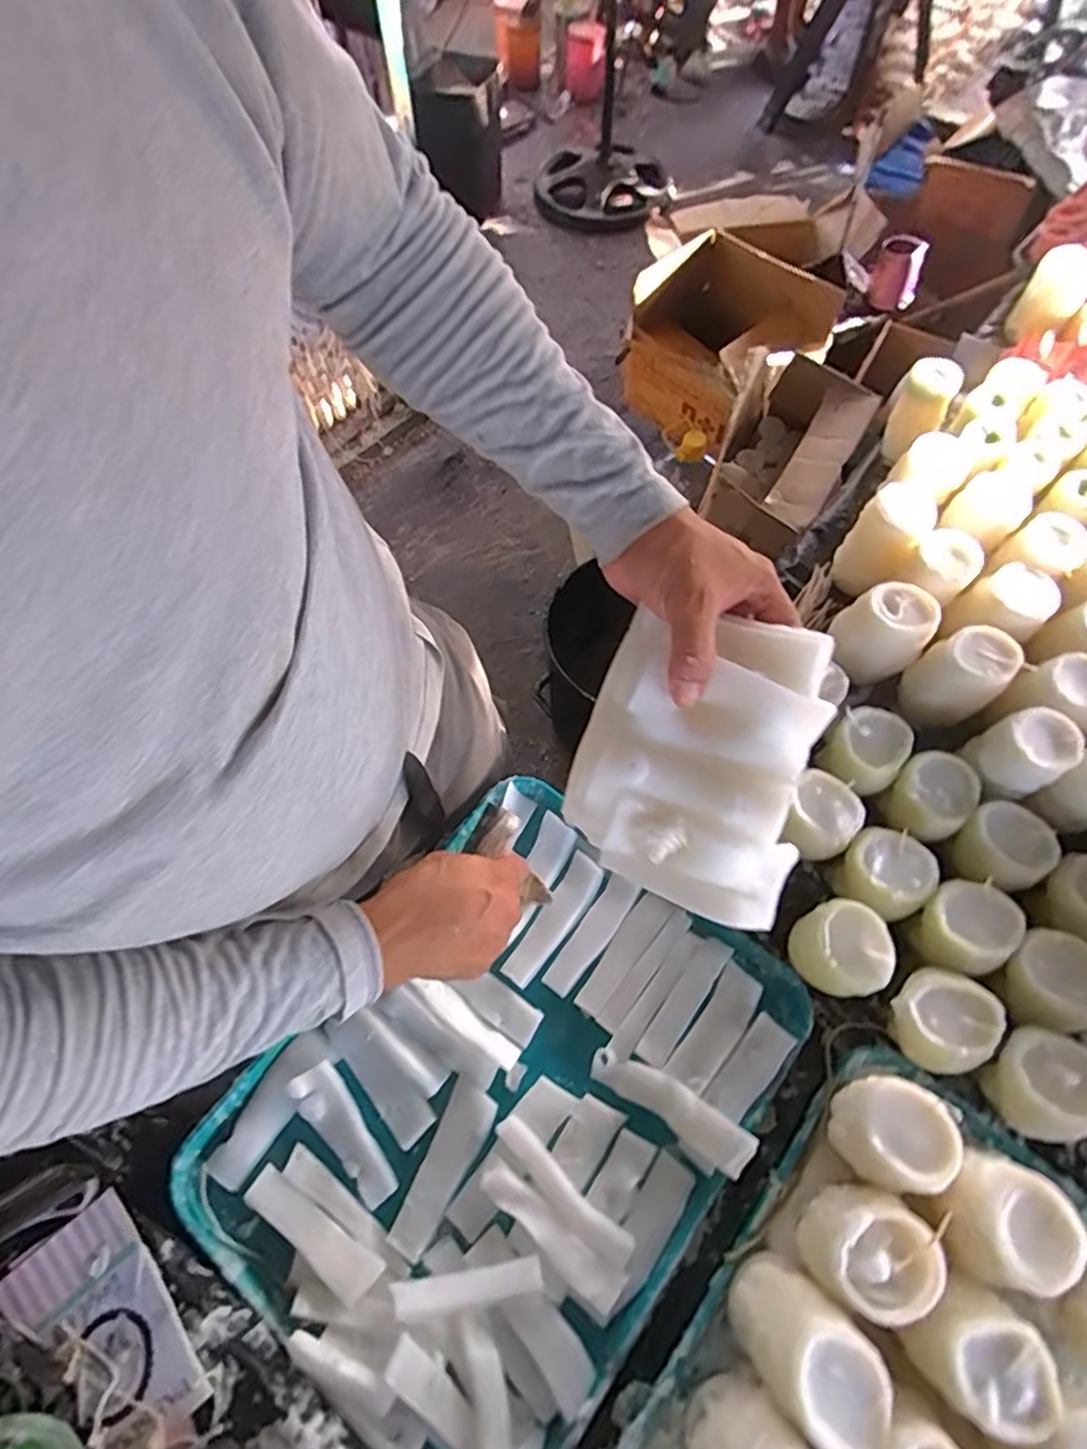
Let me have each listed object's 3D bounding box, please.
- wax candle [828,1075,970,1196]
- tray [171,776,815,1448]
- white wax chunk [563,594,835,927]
[{"bbox_3d":[0.250,0.295,0.485,0.062,0.073,0.072,35,70,16],"label":"wax candle"},{"bbox_3d":[-0.028,0.293,0.541,0.340,0.033,0.435,35,70,16],"label":"tray"},{"bbox_3d":[0.090,0.019,0.396,0.129,0.025,0.167,17,89,19],"label":"white wax chunk"}]

